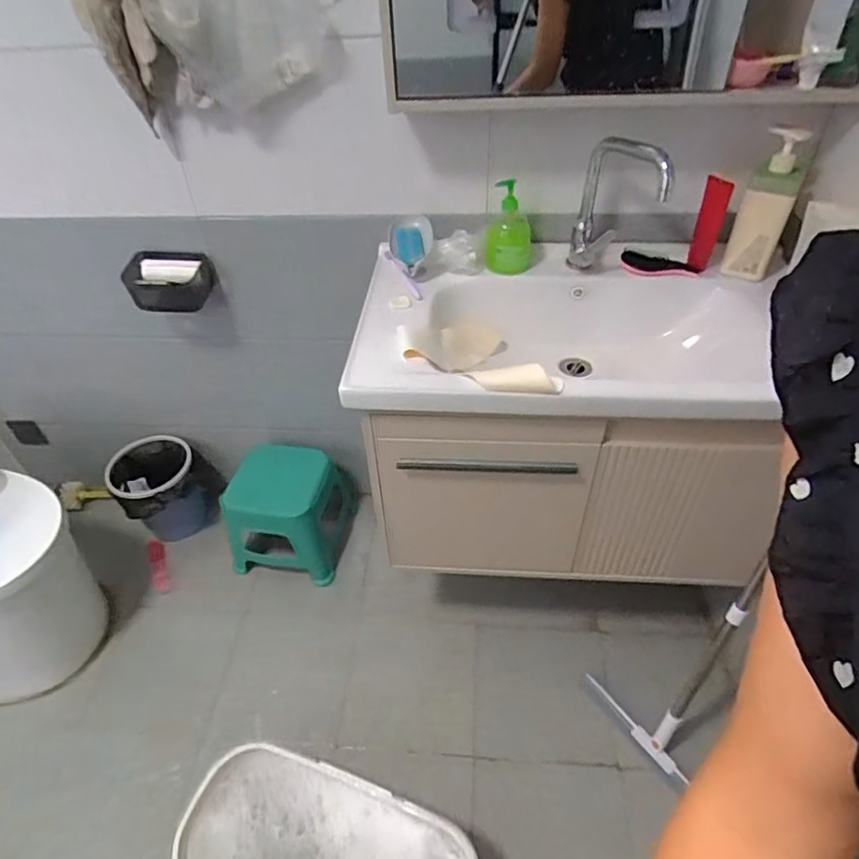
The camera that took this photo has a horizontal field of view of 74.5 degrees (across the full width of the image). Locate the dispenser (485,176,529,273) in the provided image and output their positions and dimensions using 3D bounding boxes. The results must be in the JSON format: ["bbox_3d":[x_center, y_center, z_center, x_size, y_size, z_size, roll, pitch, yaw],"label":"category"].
[{"bbox_3d":[0.143,-0.361,1.019,0.090,0.149,0.079,0,43,3],"label":"dispenser"}]

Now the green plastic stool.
[{"bbox_3d":[-0.349,0.201,1.451,0.255,0.281,0.283,11,44,14],"label":"green plastic stool"}]

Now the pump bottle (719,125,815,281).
[{"bbox_3d":[0.561,-0.369,0.941,0.082,0.229,0.054,22,48,24],"label":"pump bottle"}]

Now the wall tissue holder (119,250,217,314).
[{"bbox_3d":[-0.534,-0.300,1.163,0.172,0.095,0.121,-11,43,-10],"label":"wall tissue holder"}]

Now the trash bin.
[{"bbox_3d":[-0.698,0.156,1.516,0.242,0.210,0.202,-29,49,-26],"label":"trash bin"}]

